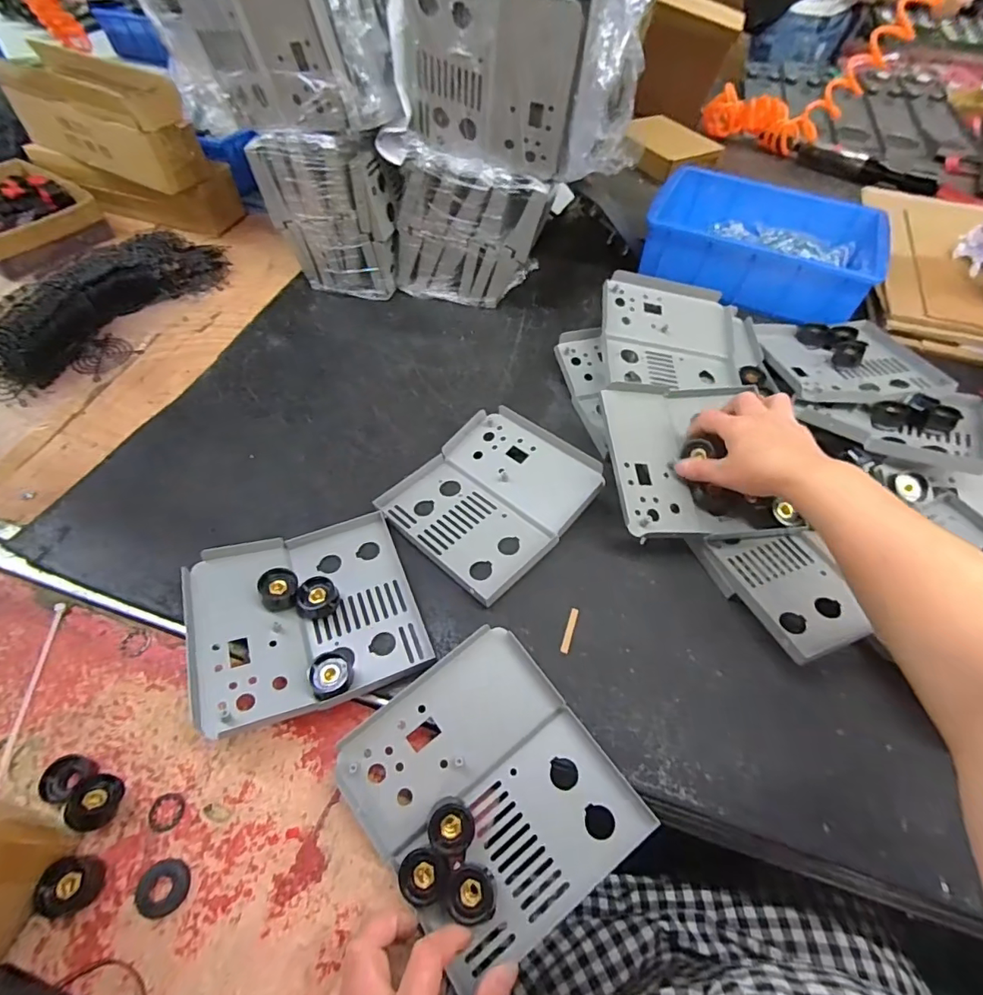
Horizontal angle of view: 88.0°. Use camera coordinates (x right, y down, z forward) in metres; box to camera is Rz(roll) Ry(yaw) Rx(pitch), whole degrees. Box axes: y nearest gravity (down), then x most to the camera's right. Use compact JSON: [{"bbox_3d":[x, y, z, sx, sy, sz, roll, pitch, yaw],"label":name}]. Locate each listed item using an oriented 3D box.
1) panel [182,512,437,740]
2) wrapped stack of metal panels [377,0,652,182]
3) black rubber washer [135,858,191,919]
[{"bbox_3d":[-0.154,0.091,0.420,0.171,0.025,0.163,-18,57,-14],"label":"panel"},{"bbox_3d":[0.022,-0.451,0.536,0.249,0.166,0.145,19,56,11],"label":"wrapped stack of metal panels"},{"bbox_3d":[-0.220,0.261,0.340,0.033,0.004,0.030,1,54,-1],"label":"black rubber washer"}]

